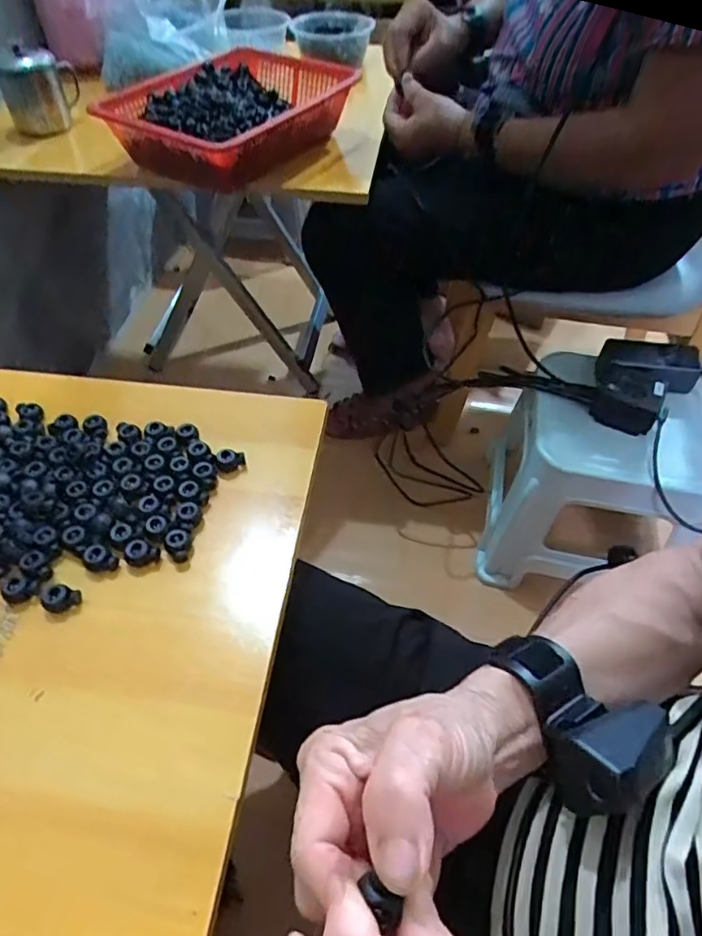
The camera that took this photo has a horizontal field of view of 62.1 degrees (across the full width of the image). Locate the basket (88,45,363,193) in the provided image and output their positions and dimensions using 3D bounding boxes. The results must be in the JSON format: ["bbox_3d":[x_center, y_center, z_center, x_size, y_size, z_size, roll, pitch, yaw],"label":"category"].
[{"bbox_3d":[-0.149,-0.487,0.806,0.223,0.072,0.328,25,53,17],"label":"basket"}]

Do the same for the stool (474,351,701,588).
[{"bbox_3d":[0.363,0.026,0.887,0.260,0.288,0.233,13,51,10],"label":"stool"}]

